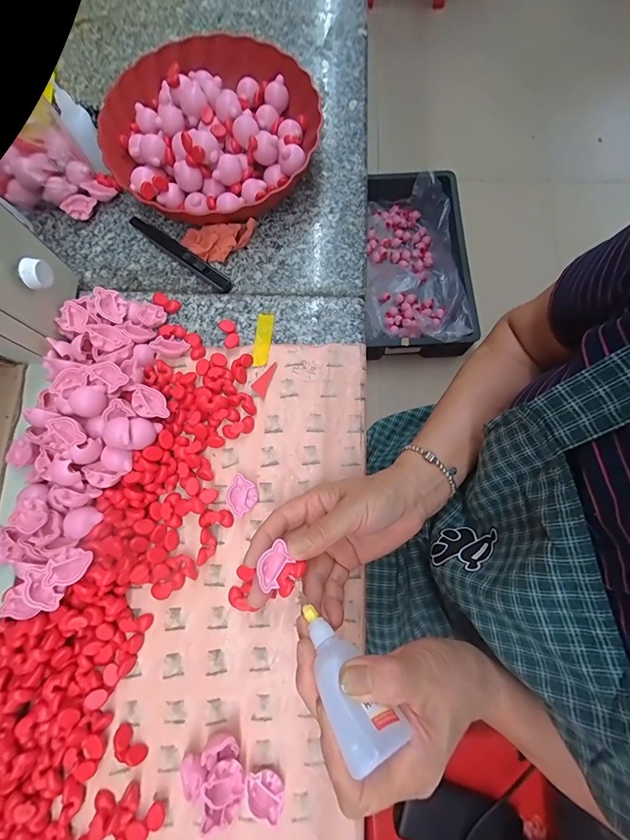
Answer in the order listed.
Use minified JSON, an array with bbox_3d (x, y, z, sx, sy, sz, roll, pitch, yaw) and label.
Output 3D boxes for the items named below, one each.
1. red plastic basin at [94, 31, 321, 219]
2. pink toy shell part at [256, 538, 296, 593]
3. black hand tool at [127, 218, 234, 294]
[{"bbox_3d":[-0.117,-0.334,0.419,0.236,0.061,0.236,2,75,1],"label":"red plastic basin"},{"bbox_3d":[-0.031,0.112,0.278,0.021,0.011,0.033,32,78,9],"label":"pink toy shell part"},{"bbox_3d":[-0.154,-0.192,0.412,0.153,0.012,0.019,39,79,10],"label":"black hand tool"}]

